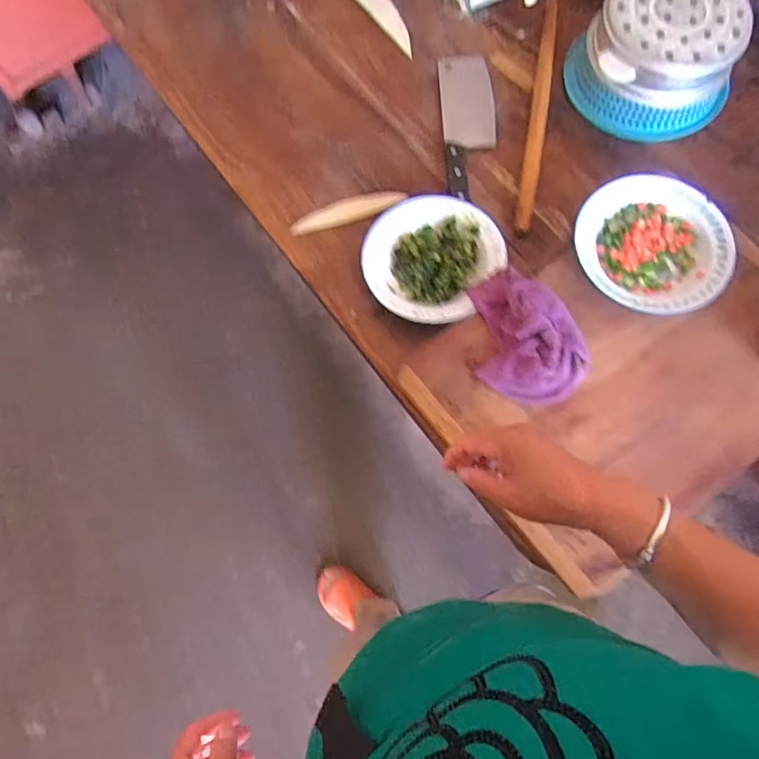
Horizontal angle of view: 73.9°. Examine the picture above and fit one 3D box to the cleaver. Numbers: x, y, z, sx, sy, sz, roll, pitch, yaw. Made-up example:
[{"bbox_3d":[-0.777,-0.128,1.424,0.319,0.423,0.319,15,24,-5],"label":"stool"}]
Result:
[{"bbox_3d":[0.140,-0.401,0.786,0.079,0.025,0.271,-2,73,1],"label":"cleaver"}]

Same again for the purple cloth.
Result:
[{"bbox_3d":[0.188,-0.061,0.641,0.129,0.036,0.188,-8,73,0],"label":"purple cloth"}]

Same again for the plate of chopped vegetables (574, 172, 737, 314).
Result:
[{"bbox_3d":[0.353,-0.175,0.657,0.178,0.035,0.189,-1,73,2],"label":"plate of chopped vegetables"}]

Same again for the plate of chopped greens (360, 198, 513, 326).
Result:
[{"bbox_3d":[0.071,-0.174,0.710,0.186,0.035,0.185,0,73,1],"label":"plate of chopped greens"}]

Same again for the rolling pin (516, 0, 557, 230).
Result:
[{"bbox_3d":[0.245,-0.412,0.771,0.026,0.024,0.424,10,74,4],"label":"rolling pin"}]

